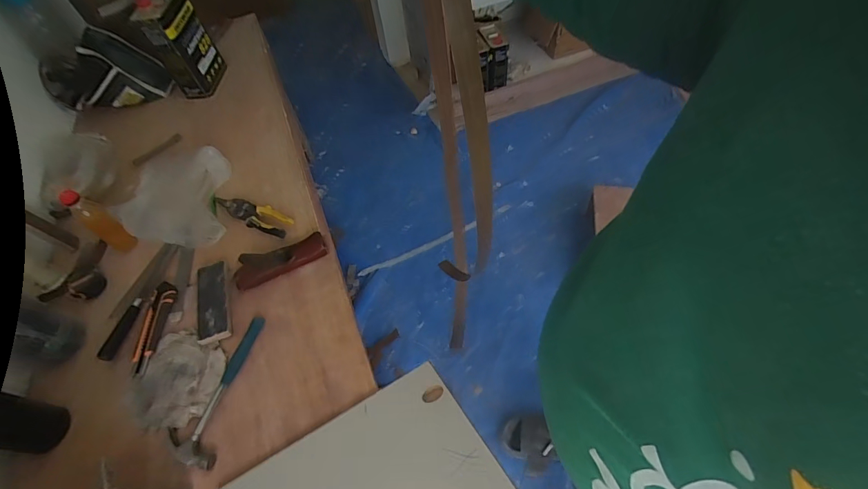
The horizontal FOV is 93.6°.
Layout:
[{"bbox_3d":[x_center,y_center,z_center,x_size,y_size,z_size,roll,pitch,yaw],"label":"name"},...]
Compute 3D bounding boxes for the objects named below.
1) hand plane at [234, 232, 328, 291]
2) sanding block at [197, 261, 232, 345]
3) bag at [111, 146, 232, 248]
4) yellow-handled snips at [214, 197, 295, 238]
[{"bbox_3d":[-0.319,0.031,0.840,0.193,0.048,0.057,-26,58,-12],"label":"hand plane"},{"bbox_3d":[-0.447,0.107,0.815,0.069,0.022,0.181,-17,57,-9],"label":"sanding block"},{"bbox_3d":[-0.605,-0.108,0.941,0.228,0.062,0.280,-11,56,-5],"label":"bag"},{"bbox_3d":[-0.420,-0.076,0.928,0.221,0.016,0.056,24,60,18],"label":"yellow-handled snips"}]

